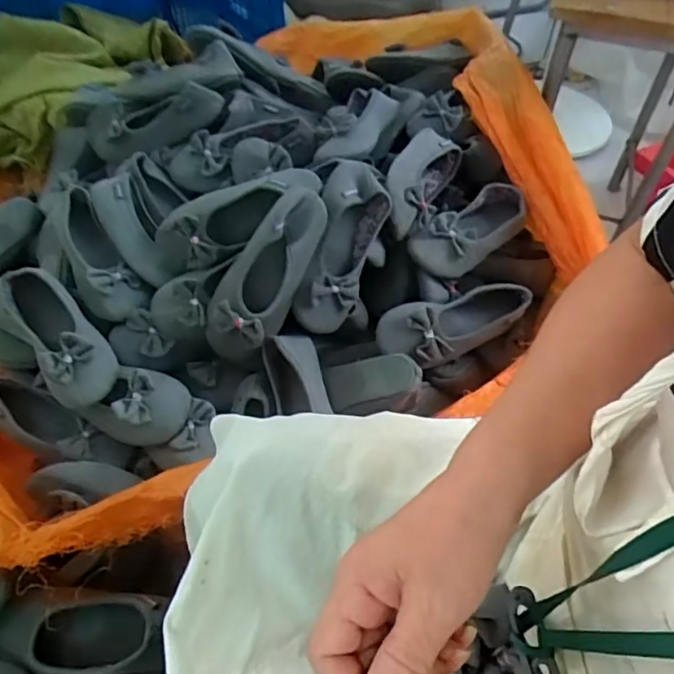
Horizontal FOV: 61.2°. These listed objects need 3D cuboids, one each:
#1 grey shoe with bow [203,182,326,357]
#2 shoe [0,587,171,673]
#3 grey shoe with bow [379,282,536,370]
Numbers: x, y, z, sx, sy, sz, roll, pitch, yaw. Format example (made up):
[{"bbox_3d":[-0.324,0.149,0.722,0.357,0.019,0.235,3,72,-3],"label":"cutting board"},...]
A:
[{"bbox_3d":[-0.092,-0.082,0.739,0.082,0.069,0.249,33,95,22],"label":"grey shoe with bow"},{"bbox_3d":[-0.287,0.319,0.613,0.208,0.071,0.079,3,51,0],"label":"shoe"},{"bbox_3d":[0.168,-0.022,0.814,0.222,0.057,0.082,-13,53,-12],"label":"grey shoe with bow"}]

